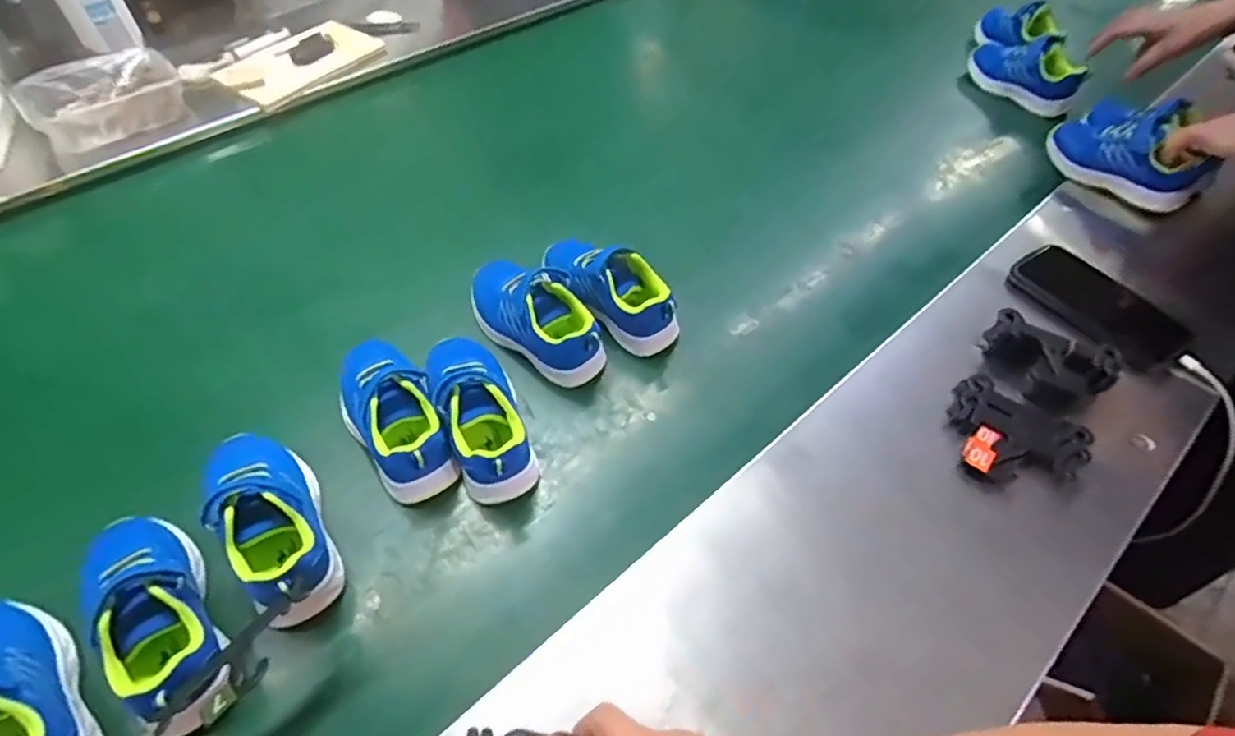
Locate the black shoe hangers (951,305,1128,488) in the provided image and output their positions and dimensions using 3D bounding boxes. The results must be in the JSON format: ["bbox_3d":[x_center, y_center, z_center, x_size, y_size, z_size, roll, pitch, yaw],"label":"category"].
[{"bbox_3d":[0.350,0.033,0.544,0.108,0.031,0.176,32,60,21],"label":"black shoe hangers"}]

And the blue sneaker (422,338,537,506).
[{"bbox_3d":[-0.117,0.032,0.544,0.067,0.069,0.158,-20,56,-14],"label":"blue sneaker"}]

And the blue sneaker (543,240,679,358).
[{"bbox_3d":[-0.008,-0.086,0.640,0.162,0.068,0.077,38,63,24],"label":"blue sneaker"}]

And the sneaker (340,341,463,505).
[{"bbox_3d":[-0.191,0.037,0.544,0.073,0.063,0.161,-32,60,-21],"label":"sneaker"}]

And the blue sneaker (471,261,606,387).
[{"bbox_3d":[-0.078,-0.054,0.612,0.160,0.063,0.078,33,61,22],"label":"blue sneaker"}]

